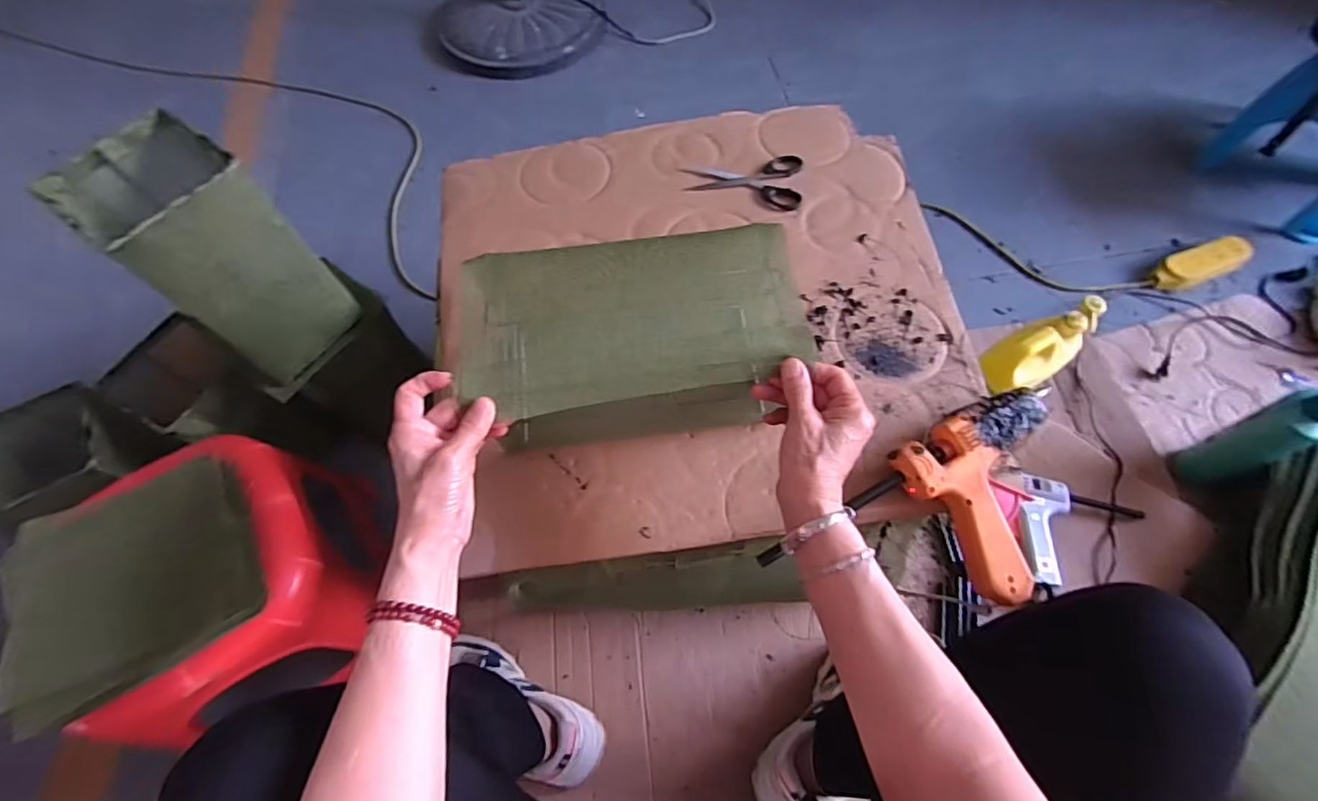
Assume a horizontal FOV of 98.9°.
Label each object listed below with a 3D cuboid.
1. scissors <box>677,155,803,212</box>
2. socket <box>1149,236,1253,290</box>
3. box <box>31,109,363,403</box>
[{"bbox_3d":[0.105,-0.277,0.707,0.145,0.006,0.085,6,65,6],"label":"scissors"},{"bbox_3d":[1.005,-0.257,1.038,0.208,0.035,0.064,-20,65,-7],"label":"socket"},{"bbox_3d":[-0.487,-0.153,0.633,0.153,0.239,0.145,33,68,16],"label":"box"}]

